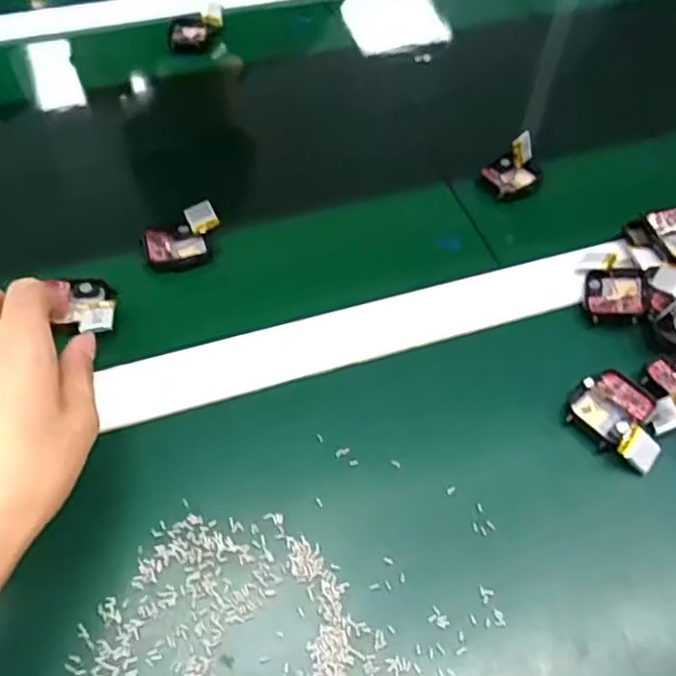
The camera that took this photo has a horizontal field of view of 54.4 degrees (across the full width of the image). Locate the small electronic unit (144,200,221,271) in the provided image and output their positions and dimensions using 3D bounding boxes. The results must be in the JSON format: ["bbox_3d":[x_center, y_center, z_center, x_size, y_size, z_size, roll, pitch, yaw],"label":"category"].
[{"bbox_3d":[-0.105,-0.068,0.447,0.051,0.020,0.040,-16,55,-13],"label":"small electronic unit"}]

